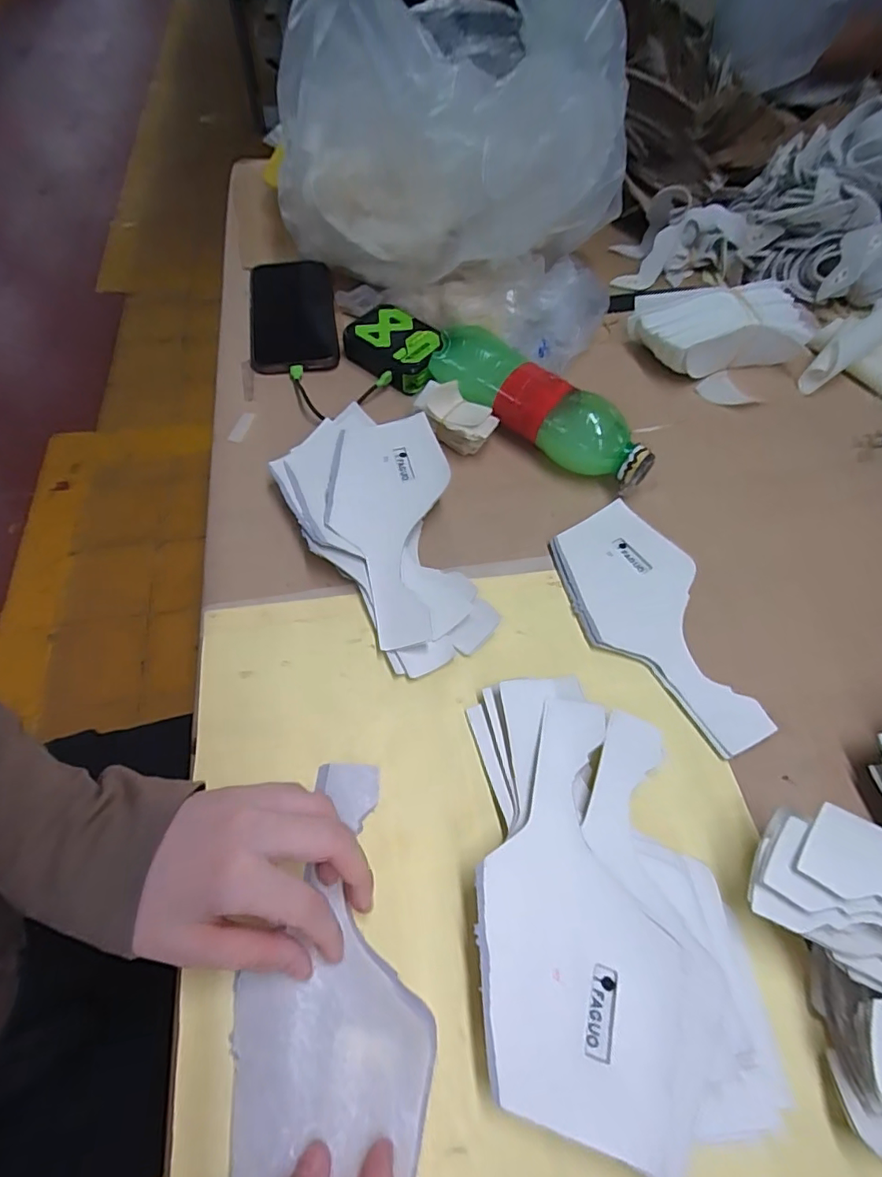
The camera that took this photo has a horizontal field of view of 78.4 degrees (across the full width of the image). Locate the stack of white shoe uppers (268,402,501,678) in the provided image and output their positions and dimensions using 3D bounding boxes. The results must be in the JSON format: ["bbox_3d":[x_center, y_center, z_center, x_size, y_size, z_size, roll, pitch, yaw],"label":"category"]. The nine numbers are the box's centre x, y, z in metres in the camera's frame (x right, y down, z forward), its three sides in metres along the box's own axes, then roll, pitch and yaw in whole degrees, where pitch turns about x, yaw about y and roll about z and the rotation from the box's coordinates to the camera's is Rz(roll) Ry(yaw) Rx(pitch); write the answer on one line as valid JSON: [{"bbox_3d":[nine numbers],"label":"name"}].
[{"bbox_3d":[-0.038,-0.046,0.401,0.120,0.030,0.217,-22,62,-15],"label":"stack of white shoe uppers"}]

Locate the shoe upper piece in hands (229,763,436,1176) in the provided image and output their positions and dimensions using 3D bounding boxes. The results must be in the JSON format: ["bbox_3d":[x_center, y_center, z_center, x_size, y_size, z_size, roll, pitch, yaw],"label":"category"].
[{"bbox_3d":[-0.053,0.181,0.266,0.091,0.020,0.184,-1,59,-3],"label":"shoe upper piece in hands"}]

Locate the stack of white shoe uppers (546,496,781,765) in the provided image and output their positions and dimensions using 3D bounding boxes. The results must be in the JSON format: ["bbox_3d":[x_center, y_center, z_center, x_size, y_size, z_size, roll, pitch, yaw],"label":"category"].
[{"bbox_3d":[0.146,0.020,0.379,0.092,0.009,0.192,-11,60,-9],"label":"stack of white shoe uppers"}]

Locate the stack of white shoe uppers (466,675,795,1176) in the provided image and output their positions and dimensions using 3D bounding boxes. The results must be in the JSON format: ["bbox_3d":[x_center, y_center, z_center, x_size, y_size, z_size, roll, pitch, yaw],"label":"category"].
[{"bbox_3d":[0.081,0.149,0.283,0.129,0.029,0.210,-4,59,-4],"label":"stack of white shoe uppers"}]

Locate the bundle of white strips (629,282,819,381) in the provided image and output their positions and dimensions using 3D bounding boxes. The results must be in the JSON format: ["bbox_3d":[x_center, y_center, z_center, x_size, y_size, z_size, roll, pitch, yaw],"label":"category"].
[{"bbox_3d":[0.273,-0.255,0.525,0.174,0.055,0.080,-11,60,-9],"label":"bundle of white strips"}]

